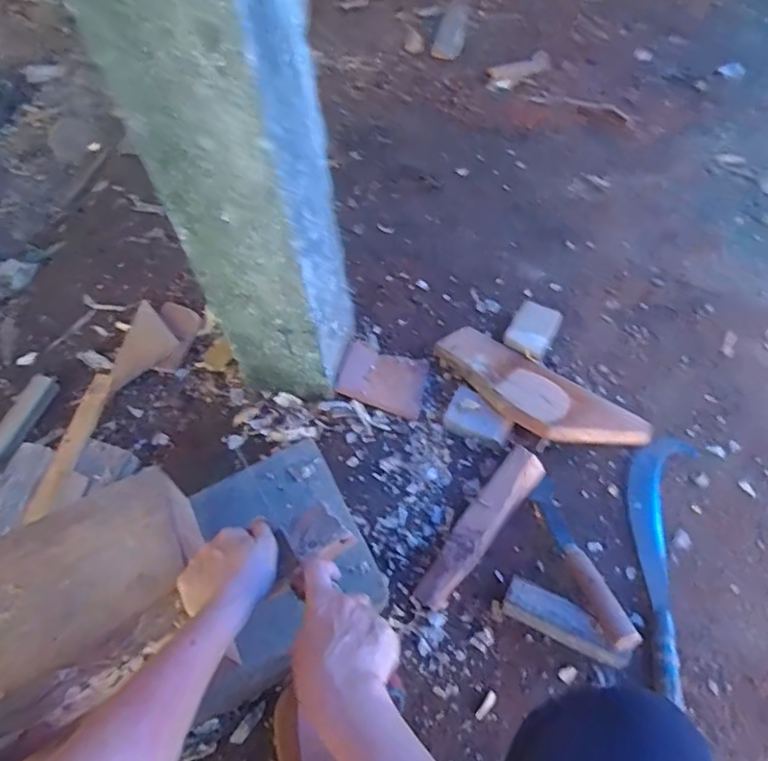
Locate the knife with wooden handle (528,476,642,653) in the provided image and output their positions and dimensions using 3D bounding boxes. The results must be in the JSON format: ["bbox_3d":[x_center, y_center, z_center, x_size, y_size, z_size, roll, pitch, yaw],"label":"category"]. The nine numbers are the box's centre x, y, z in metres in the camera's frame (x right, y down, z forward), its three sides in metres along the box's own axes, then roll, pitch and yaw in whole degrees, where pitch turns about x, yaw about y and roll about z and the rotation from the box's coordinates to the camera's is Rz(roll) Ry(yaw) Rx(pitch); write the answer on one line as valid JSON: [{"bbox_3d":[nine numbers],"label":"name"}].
[{"bbox_3d":[0.260,0.239,0.764,0.037,0.032,0.260,-13,38,-5],"label":"knife with wooden handle"}]

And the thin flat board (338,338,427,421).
[{"bbox_3d":[0.002,-0.005,0.937,0.140,0.018,0.109,23,68,-11],"label":"thin flat board"}]

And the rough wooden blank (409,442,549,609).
[{"bbox_3d":[0.138,0.204,0.803,0.052,0.043,0.268,34,65,23],"label":"rough wooden blank"}]

